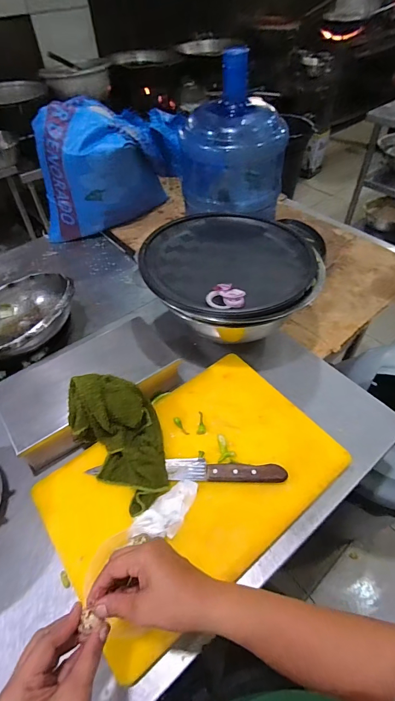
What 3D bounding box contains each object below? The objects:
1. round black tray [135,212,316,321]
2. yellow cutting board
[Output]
[{"bbox_3d":[0.059,-0.206,0.728,0.336,0.050,0.355,-1,50,1],"label":"round black tray"},{"bbox_3d":[-0.004,0.197,0.557,0.441,0.025,0.293,-33,56,-22],"label":"yellow cutting board"}]

